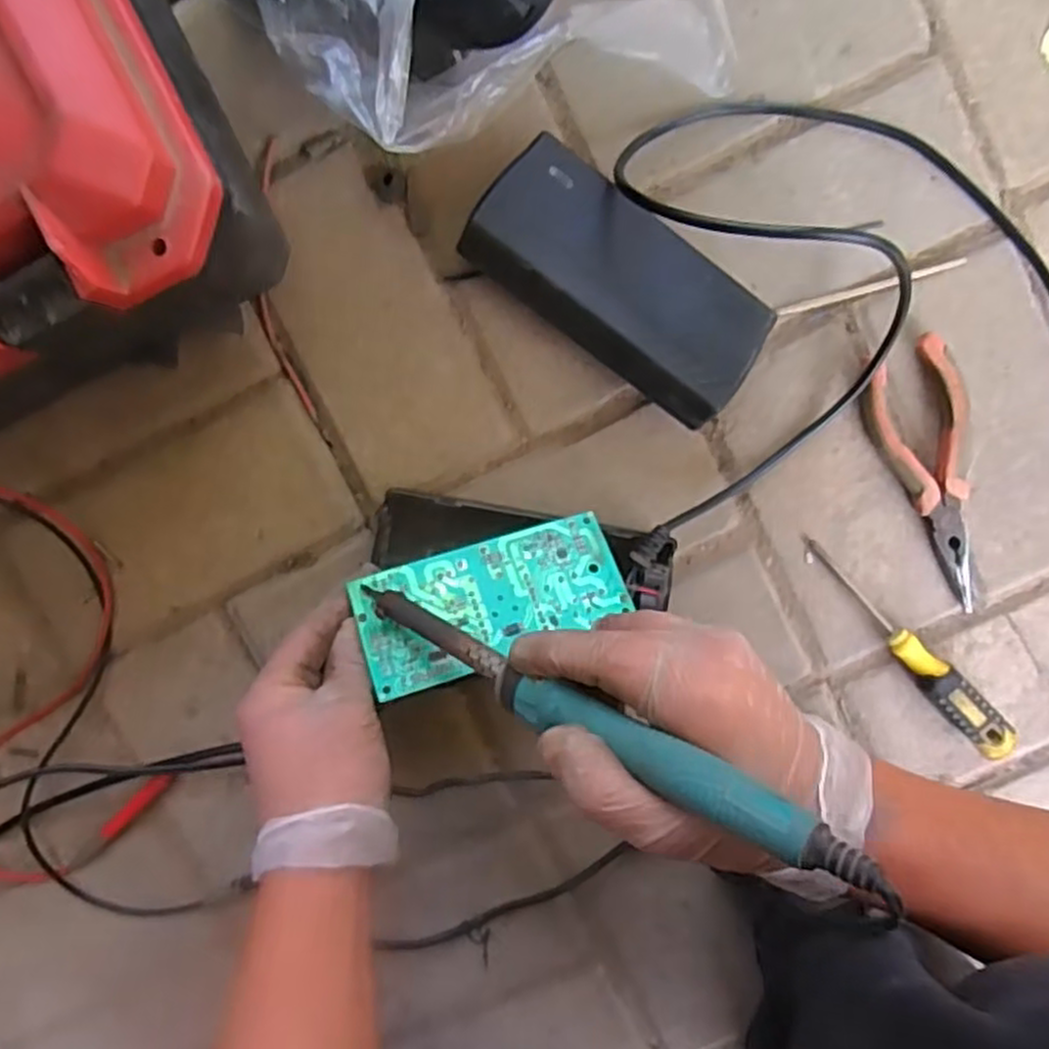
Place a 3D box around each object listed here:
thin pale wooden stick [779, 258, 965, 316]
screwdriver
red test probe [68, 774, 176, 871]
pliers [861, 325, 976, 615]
[{"bbox_3d":[0.196,-0.134,0.425,0.103,0.006,0.005,-15,98,2],"label":"thin pale wooden stick"},{"bbox_3d":[0.226,0.072,0.446,0.022,0.015,0.161,-42,84,5],"label":"screwdriver"},{"bbox_3d":[-0.250,0.183,0.464,0.091,0.007,0.011,-42,97,5],"label":"red test probe"},{"bbox_3d":[0.237,-0.025,0.433,0.049,0.020,0.158,-23,98,3],"label":"pliers"}]

